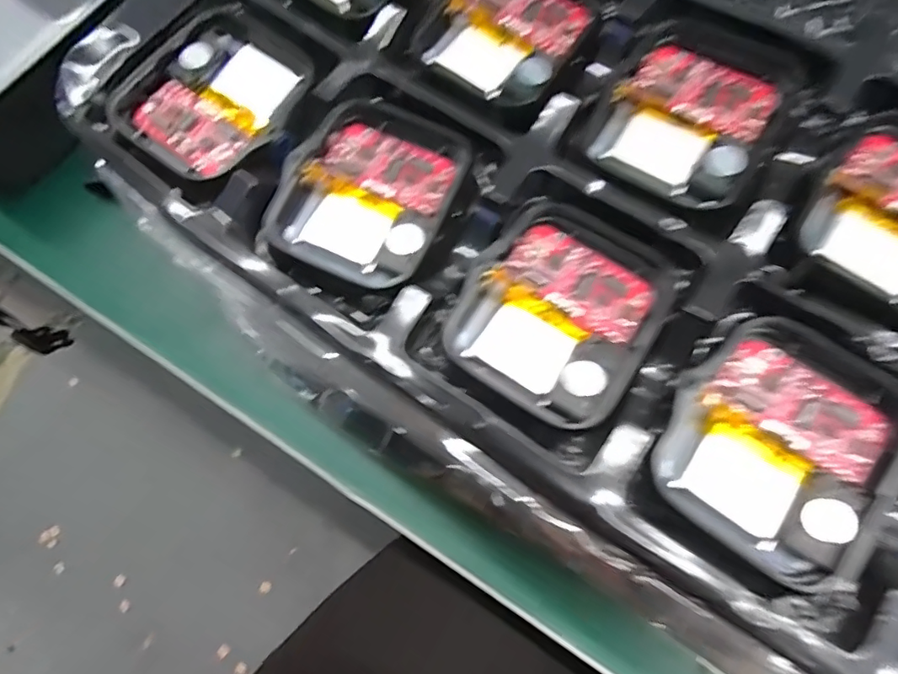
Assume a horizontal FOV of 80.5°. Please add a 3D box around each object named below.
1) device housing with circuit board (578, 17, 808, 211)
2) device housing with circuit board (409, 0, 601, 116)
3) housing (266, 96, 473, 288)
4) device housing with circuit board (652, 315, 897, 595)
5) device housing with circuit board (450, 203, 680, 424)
[{"bbox_3d":[0.055,-0.051,0.122,0.036,0.007,0.043,32,75,12],"label":"device housing with circuit board"},{"bbox_3d":[0.016,-0.078,0.133,0.042,0.005,0.042,-1,77,4],"label":"device housing with circuit board"},{"bbox_3d":[-0.018,-0.034,0.123,0.037,0.007,0.042,22,73,10],"label":"housing"},{"bbox_3d":[0.062,0.020,0.099,0.038,0.010,0.042,34,75,13],"label":"device housing with circuit board"},{"bbox_3d":[0.024,-0.006,0.111,0.037,0.005,0.043,33,75,13],"label":"device housing with circuit board"}]

